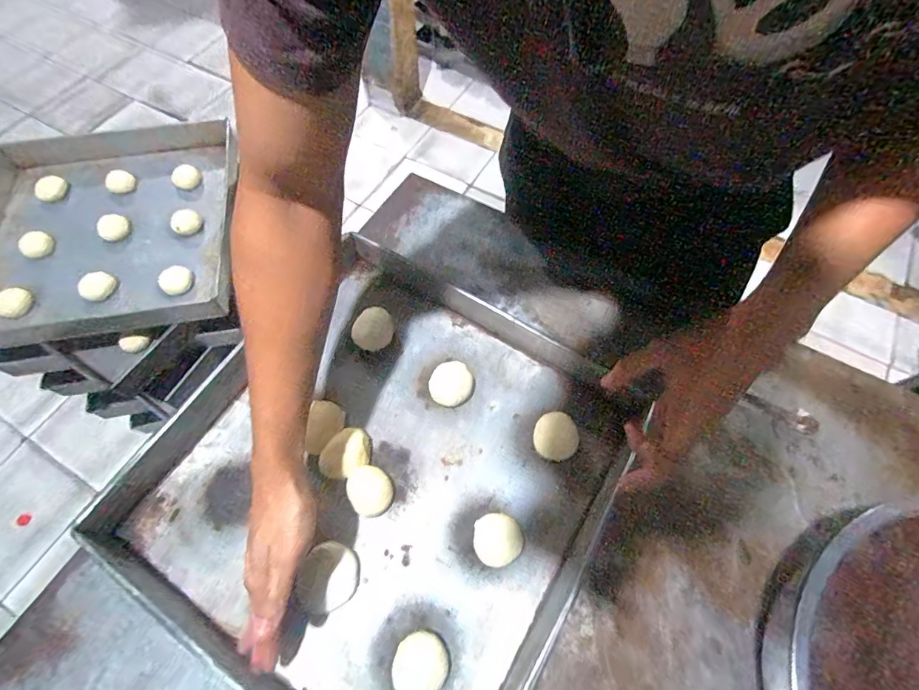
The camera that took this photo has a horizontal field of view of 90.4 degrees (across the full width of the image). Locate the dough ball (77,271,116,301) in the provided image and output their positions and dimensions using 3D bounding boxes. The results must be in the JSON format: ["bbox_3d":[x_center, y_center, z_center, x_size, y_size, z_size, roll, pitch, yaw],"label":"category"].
[{"bbox_3d":[-0.641,-0.104,0.807,0.041,0.031,0.055,30,67,14],"label":"dough ball"}]

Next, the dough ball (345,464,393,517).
[{"bbox_3d":[-0.103,0.166,0.520,0.048,0.019,0.053,-42,72,-18],"label":"dough ball"}]

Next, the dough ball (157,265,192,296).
[{"bbox_3d":[-0.508,-0.114,0.822,0.054,0.039,0.054,0,63,0],"label":"dough ball"}]

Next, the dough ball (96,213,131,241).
[{"bbox_3d":[-0.664,-0.226,0.875,0.039,0.035,0.051,39,69,18],"label":"dough ball"}]

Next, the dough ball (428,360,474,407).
[{"bbox_3d":[-0.011,0.050,0.575,0.051,0.019,0.056,0,65,0],"label":"dough ball"}]

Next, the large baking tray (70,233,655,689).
[{"bbox_3d":[-0.080,0.131,0.518,0.462,0.059,0.489,31,69,14],"label":"large baking tray"}]

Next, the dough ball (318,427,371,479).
[{"bbox_3d":[-0.132,0.128,0.533,0.044,0.023,0.061,38,70,16],"label":"dough ball"}]

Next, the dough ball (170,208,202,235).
[{"bbox_3d":[-0.522,-0.235,0.875,0.049,0.041,0.044,-34,68,-16],"label":"dough ball"}]

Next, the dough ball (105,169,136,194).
[{"bbox_3d":[-0.684,-0.329,0.920,0.050,0.030,0.046,0,63,0],"label":"dough ball"}]

